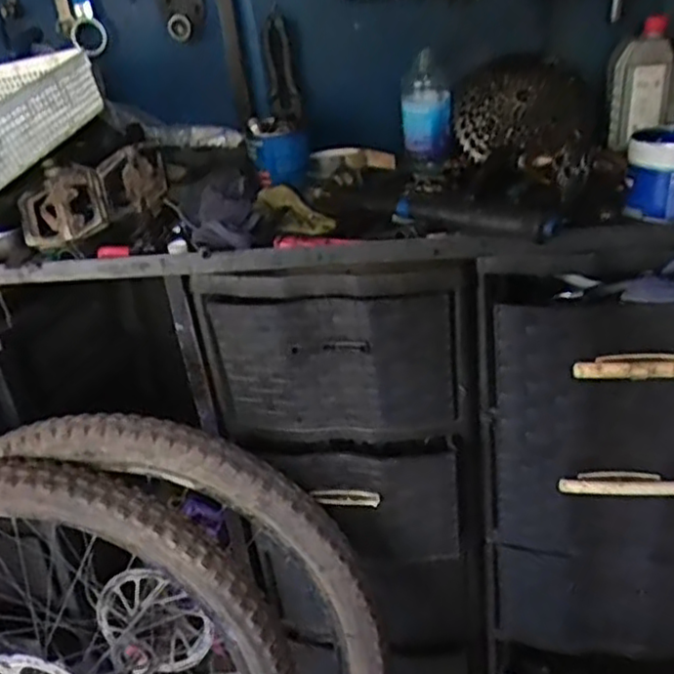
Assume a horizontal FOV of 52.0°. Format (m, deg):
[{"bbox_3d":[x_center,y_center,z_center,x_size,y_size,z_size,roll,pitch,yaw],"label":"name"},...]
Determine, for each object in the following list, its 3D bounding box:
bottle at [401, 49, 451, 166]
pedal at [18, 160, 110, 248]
[{"bbox_3d":[0.143,-0.362,1.107,0.076,0.153,0.069,-5,28,5],"label":"bottle"},{"bbox_3d":[-0.360,-0.170,0.896,0.112,0.032,0.114,-24,73,-4],"label":"pedal"}]

